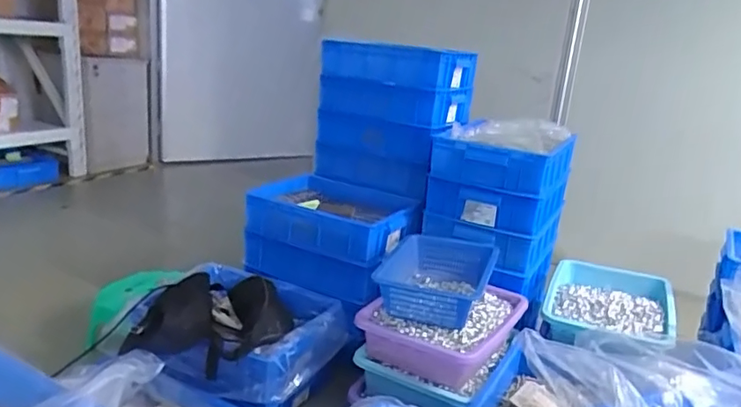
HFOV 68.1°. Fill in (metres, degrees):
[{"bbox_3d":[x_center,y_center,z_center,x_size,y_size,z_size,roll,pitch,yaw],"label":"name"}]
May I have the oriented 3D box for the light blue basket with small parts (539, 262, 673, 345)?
[{"bbox_3d":[0.604,0.251,1.392,0.295,0.081,0.356,12,18,20],"label":"light blue basket with small parts"}]

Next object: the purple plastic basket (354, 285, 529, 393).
[{"bbox_3d":[0.171,0.275,1.258,0.289,0.115,0.328,16,20,32],"label":"purple plastic basket"}]

